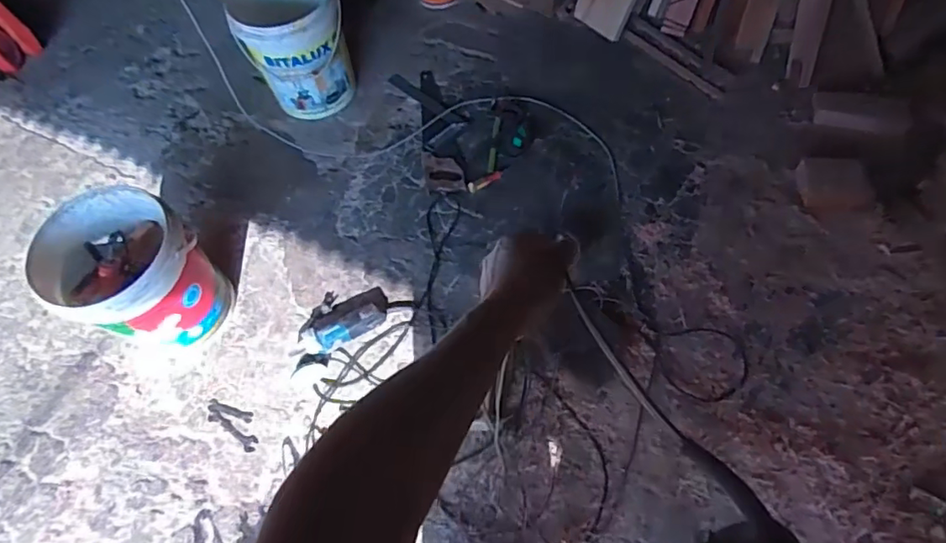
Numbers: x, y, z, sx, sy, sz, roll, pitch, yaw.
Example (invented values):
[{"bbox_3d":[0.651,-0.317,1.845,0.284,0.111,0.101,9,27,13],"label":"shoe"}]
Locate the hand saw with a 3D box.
[{"bbox_3d":[-0.097,-0.453,1.742,0.127,0.030,0.504,-5,62,1],"label":"hand saw"}]

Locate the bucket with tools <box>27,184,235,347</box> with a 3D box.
[{"bbox_3d":[-0.794,0.016,1.373,0.296,0.355,0.288,-2,62,3],"label":"bucket with tools"}]

